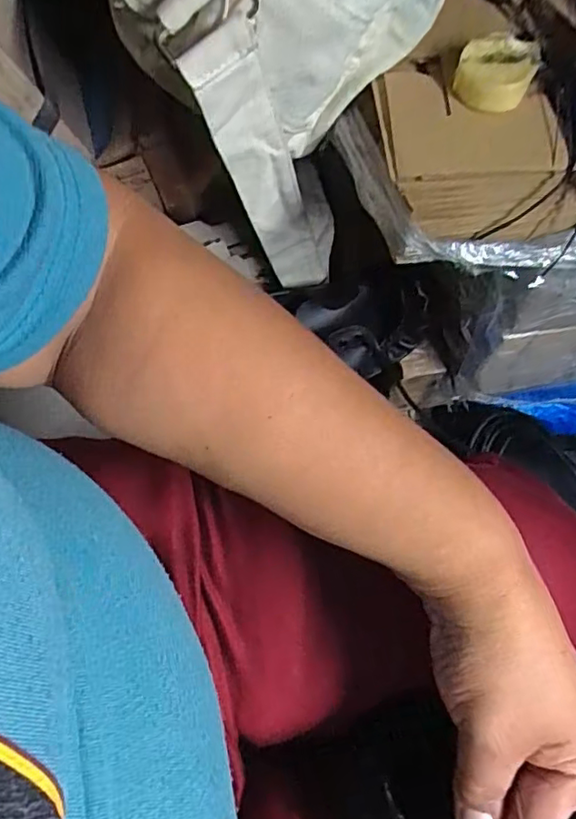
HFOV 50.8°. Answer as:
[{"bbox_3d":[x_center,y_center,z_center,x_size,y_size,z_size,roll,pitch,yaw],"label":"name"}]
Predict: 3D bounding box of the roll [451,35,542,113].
[{"bbox_3d":[0.131,-0.214,0.384,0.046,0.020,0.046,0,67,0],"label":"roll"}]

